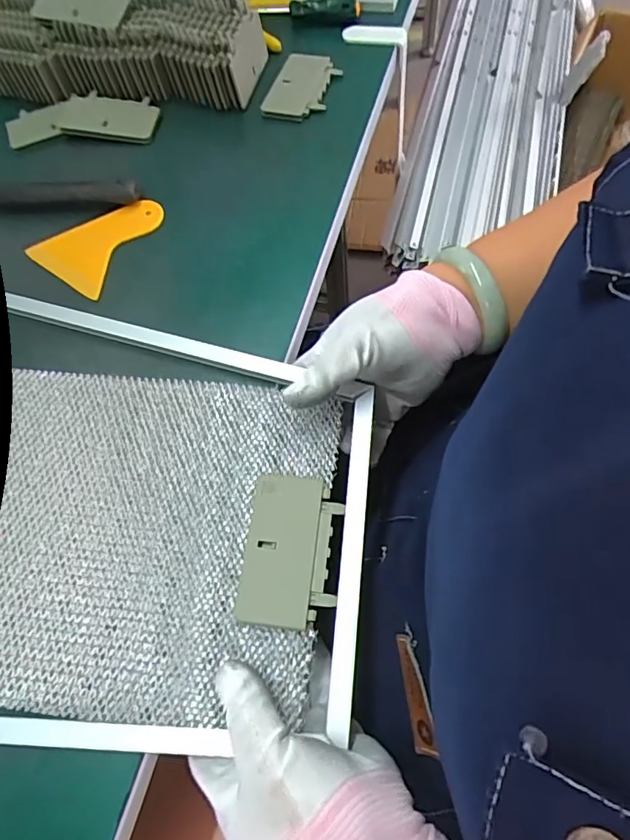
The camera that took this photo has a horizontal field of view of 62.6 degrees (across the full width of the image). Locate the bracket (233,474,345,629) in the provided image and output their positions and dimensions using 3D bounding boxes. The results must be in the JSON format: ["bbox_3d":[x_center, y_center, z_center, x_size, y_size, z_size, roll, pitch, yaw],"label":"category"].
[{"bbox_3d":[-0.014,0.075,0.301,0.052,0.008,0.084,3,64,7],"label":"bracket"}]

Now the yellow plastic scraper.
[{"bbox_3d":[-0.173,-0.151,0.423,0.075,0.008,0.097,33,71,20],"label":"yellow plastic scraper"}]

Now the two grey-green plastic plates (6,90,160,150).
[{"bbox_3d":[-0.215,-0.280,0.478,0.140,0.007,0.069,-6,63,3],"label":"two grey-green plastic plates"}]

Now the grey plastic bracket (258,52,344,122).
[{"bbox_3d":[-0.012,-0.310,0.482,0.055,0.010,0.087,14,66,12],"label":"grey plastic bracket"}]

